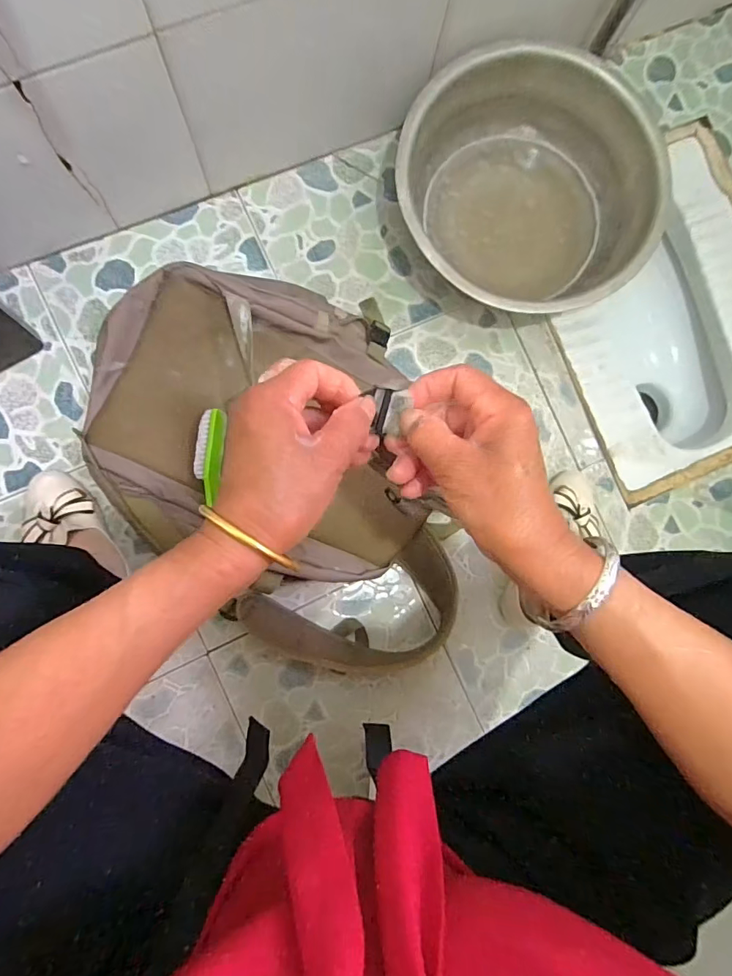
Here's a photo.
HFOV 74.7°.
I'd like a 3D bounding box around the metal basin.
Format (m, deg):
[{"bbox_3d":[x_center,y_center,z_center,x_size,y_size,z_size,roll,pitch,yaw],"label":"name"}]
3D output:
[{"bbox_3d":[0.213,-0.390,0.671,0.347,0.118,0.322,0,87,-6],"label":"metal basin"}]

